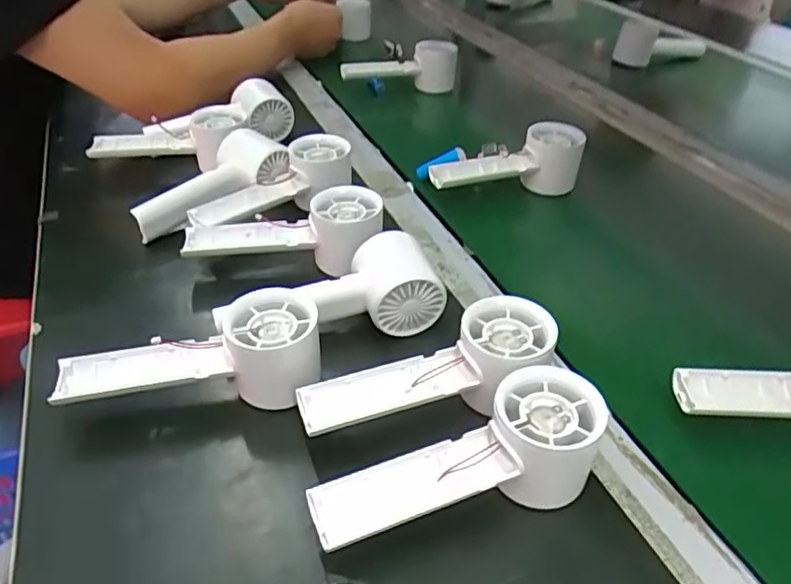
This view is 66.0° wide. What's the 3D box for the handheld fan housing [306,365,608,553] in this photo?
[{"bbox_3d":[0.032,0.091,0.325,0.155,0.056,0.051,-10,39,-14],"label":"handheld fan housing"}]

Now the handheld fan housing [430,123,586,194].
[{"bbox_3d":[0.110,-0.131,0.615,0.160,0.050,0.051,-8,38,-12],"label":"handheld fan housing"}]

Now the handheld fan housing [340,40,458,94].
[{"bbox_3d":[0.004,-0.314,0.843,0.159,0.051,0.059,1,37,-1],"label":"handheld fan housing"}]

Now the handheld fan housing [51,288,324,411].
[{"bbox_3d":[-0.125,0.043,0.382,0.156,0.057,0.068,0,37,-2],"label":"handheld fan housing"}]

